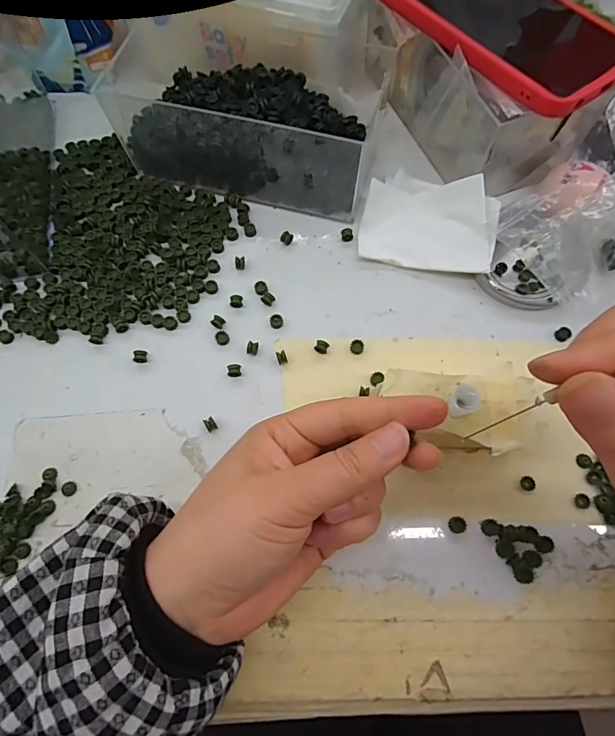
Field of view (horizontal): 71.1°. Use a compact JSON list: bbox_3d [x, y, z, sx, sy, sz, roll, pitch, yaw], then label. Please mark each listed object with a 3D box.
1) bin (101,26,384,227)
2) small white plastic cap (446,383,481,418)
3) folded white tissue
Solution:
[{"bbox_3d":[-0.040,-0.185,0.313,0.176,0.061,0.109,14,70,5],"label":"bin"},{"bbox_3d":[0.079,0.016,0.218,0.014,0.009,0.014,-2,70,4],"label":"small white plastic cap"},{"bbox_3d":[0.084,-0.104,0.299,0.089,0.028,0.068,14,70,5],"label":"folded white tissue"}]

